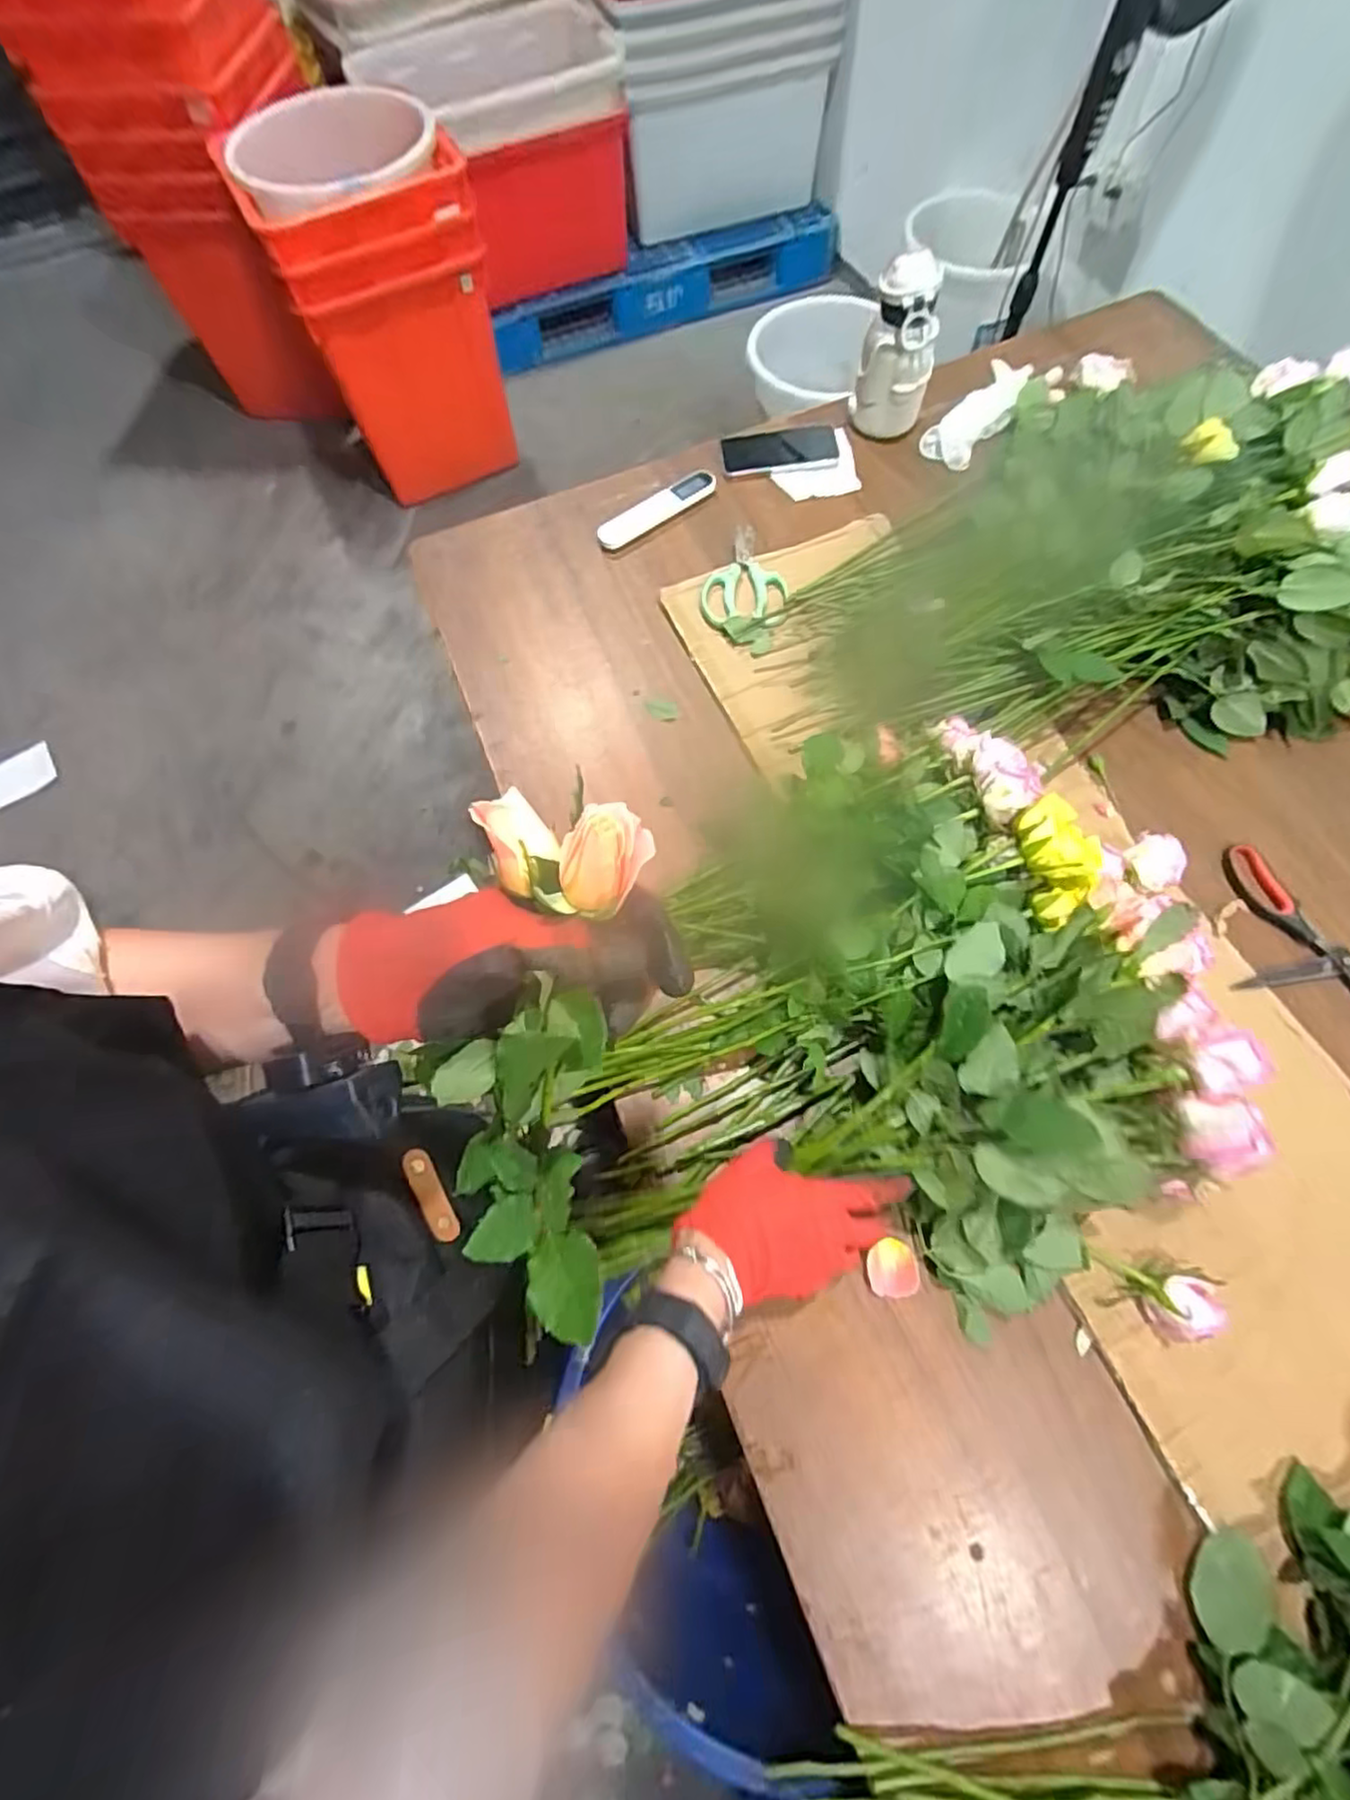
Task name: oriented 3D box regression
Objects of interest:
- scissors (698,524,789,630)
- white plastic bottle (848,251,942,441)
[{"bbox_3d":[0.082,-0.382,0.801,0.098,0.018,0.145,-1,66,3],"label":"scissors"},{"bbox_3d":[0.288,-0.707,0.879,0.092,0.166,0.081,16,68,10],"label":"white plastic bottle"}]

